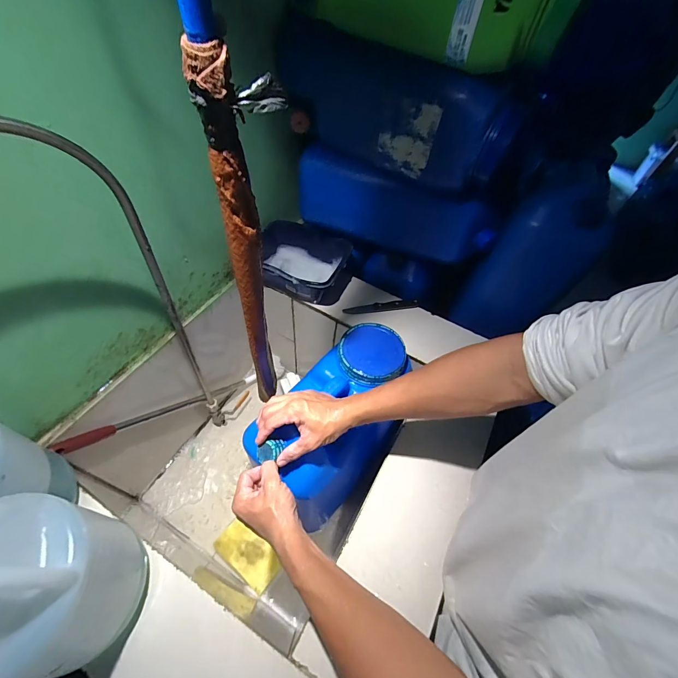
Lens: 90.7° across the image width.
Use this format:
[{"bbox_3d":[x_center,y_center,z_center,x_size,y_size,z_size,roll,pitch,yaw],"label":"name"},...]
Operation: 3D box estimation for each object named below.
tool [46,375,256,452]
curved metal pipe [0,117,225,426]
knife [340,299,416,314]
[{"bbox_3d":[-0.349,0.147,0.756,0.024,0.031,0.517,30,15,16],"label":"tool"},{"bbox_3d":[-0.326,0.035,0.481,0.025,0.621,0.242,28,56,15],"label":"curved metal pipe"},{"bbox_3d":[0.095,-0.072,0.751,0.169,0.015,0.019,-6,55,-9],"label":"knife"}]

